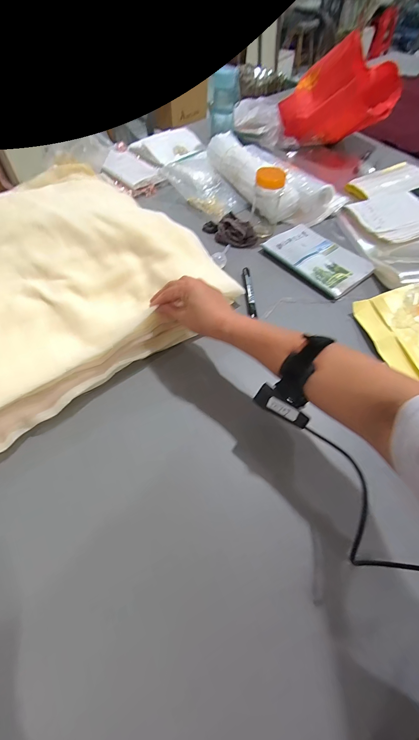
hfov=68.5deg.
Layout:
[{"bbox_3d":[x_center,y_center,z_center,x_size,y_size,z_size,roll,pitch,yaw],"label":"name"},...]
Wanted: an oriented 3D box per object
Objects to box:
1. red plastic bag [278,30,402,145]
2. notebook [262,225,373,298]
[{"bbox_3d":[0.368,-0.783,0.869,0.202,0.209,0.253,-32,63,-21],"label":"red plastic bag"},{"bbox_3d":[0.230,-0.246,0.662,0.138,0.010,0.213,-34,64,-22],"label":"notebook"}]

